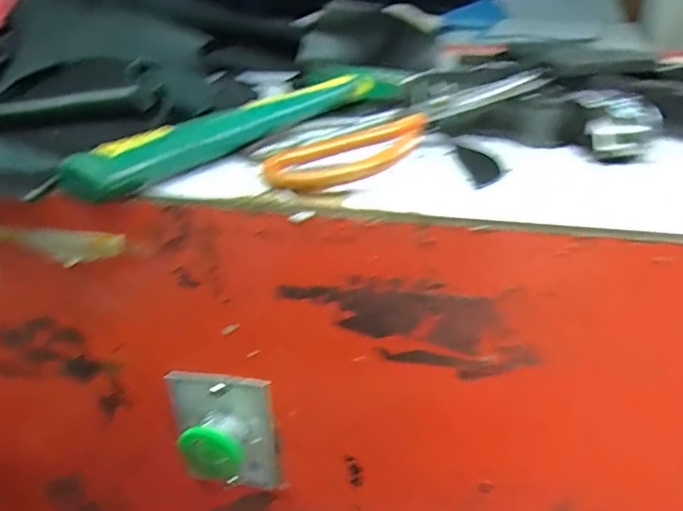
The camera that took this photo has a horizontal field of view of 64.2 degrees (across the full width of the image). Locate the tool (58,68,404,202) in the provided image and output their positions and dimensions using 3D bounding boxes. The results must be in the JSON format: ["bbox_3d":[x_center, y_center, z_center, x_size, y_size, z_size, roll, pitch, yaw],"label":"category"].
[{"bbox_3d":[-0.044,-0.092,0.354,0.030,0.027,0.282,17,32,31],"label":"tool"}]

